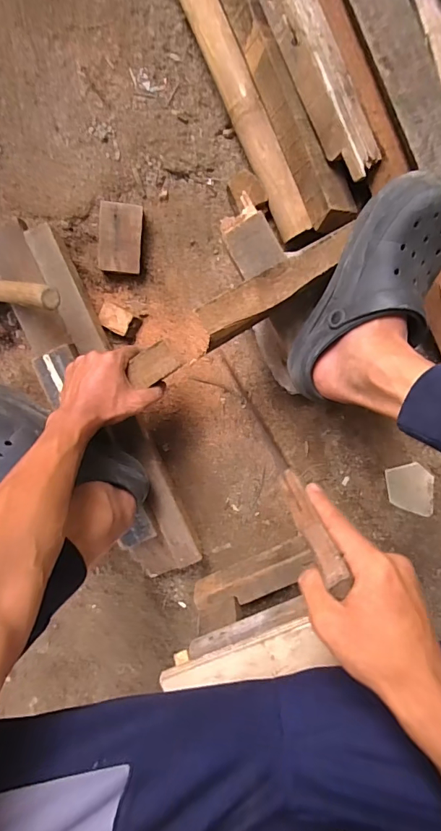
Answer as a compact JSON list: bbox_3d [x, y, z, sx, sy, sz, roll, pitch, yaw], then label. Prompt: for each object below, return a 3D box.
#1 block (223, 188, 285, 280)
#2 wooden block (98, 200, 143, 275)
[{"bbox_3d":[0.034,-0.231,0.574,0.059,0.030,0.097,-29,98,1],"label":"block"},{"bbox_3d":[-0.147,-0.261,0.661,0.060,0.041,0.095,5,98,-3],"label":"wooden block"}]

